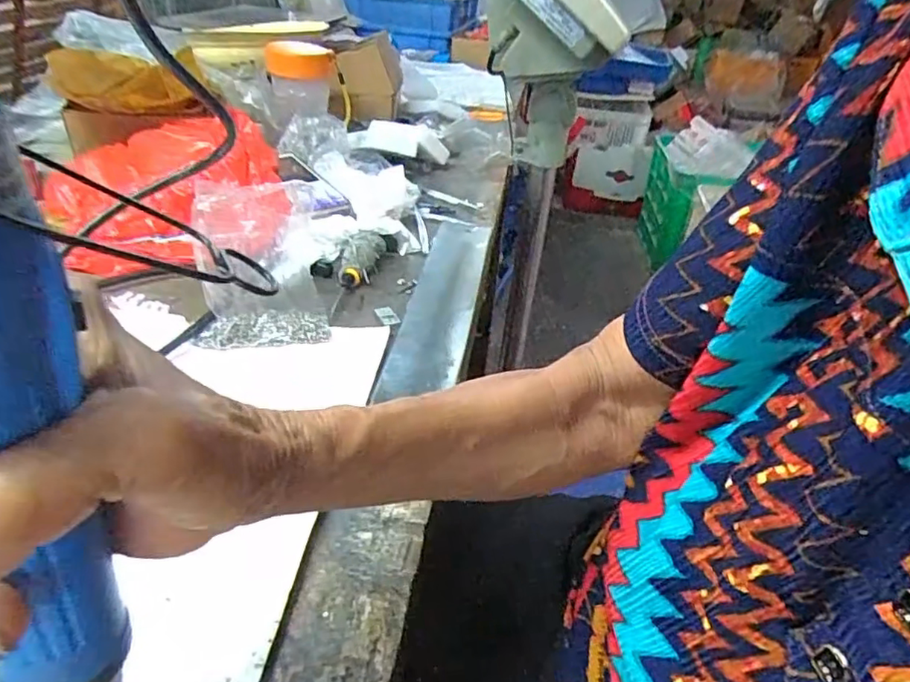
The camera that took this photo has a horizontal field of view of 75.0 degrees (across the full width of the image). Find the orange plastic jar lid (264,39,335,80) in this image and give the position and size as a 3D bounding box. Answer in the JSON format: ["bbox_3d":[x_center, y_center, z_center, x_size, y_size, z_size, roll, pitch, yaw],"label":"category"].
[{"bbox_3d":[-0.197,-0.357,0.756,0.084,0.040,0.066,-4,35,-13],"label":"orange plastic jar lid"}]

